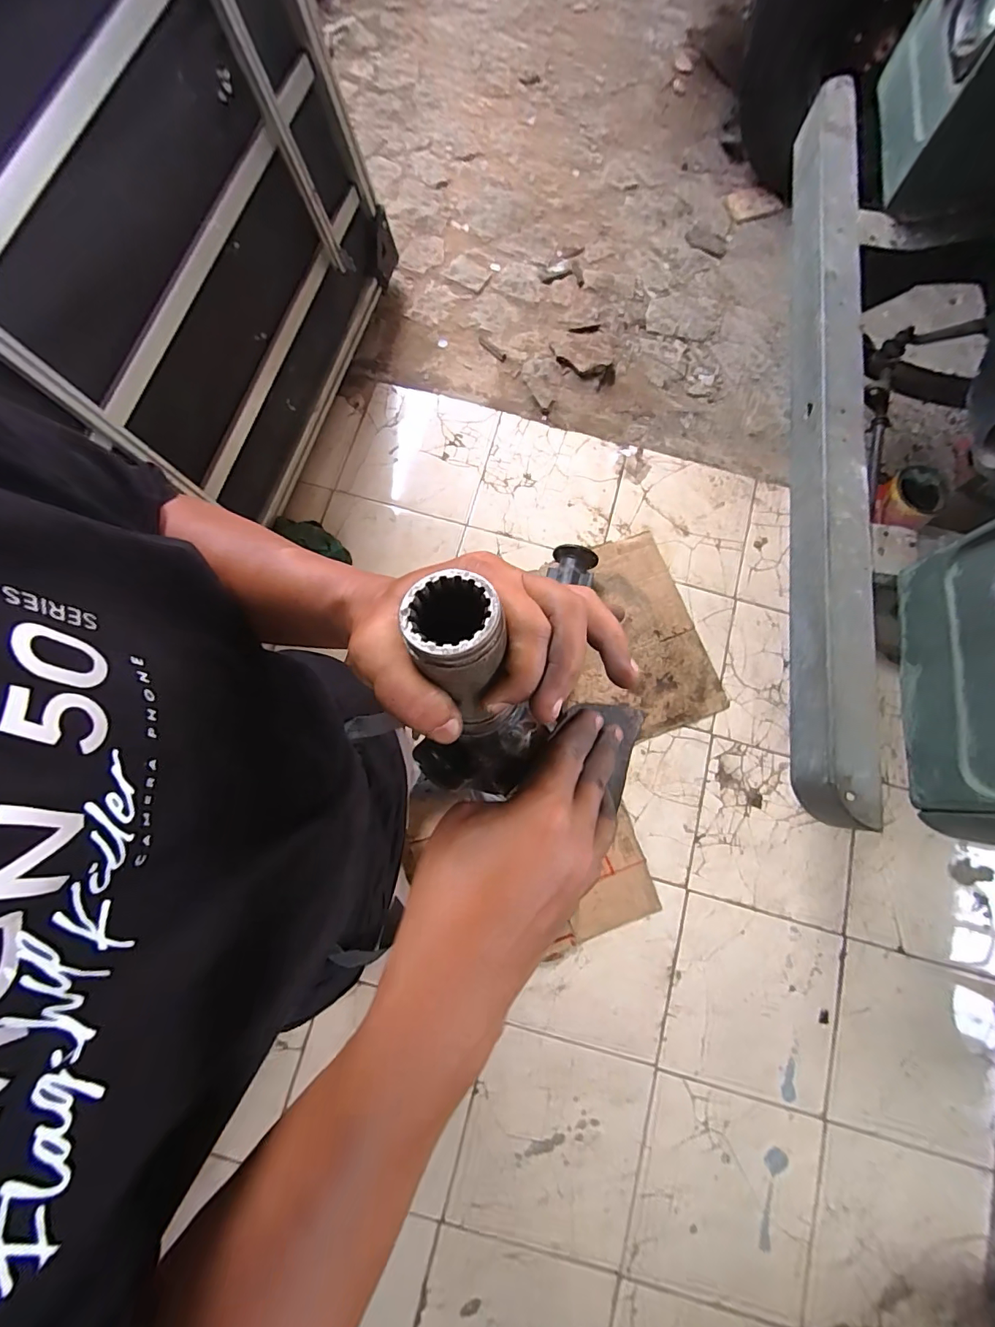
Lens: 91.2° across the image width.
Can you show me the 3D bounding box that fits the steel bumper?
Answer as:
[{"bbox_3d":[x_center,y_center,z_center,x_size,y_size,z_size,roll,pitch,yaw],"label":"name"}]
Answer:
[{"bbox_3d":[0.604,-0.483,0.903,0.098,0.129,1.505,8,78,0],"label":"steel bumper"}]

